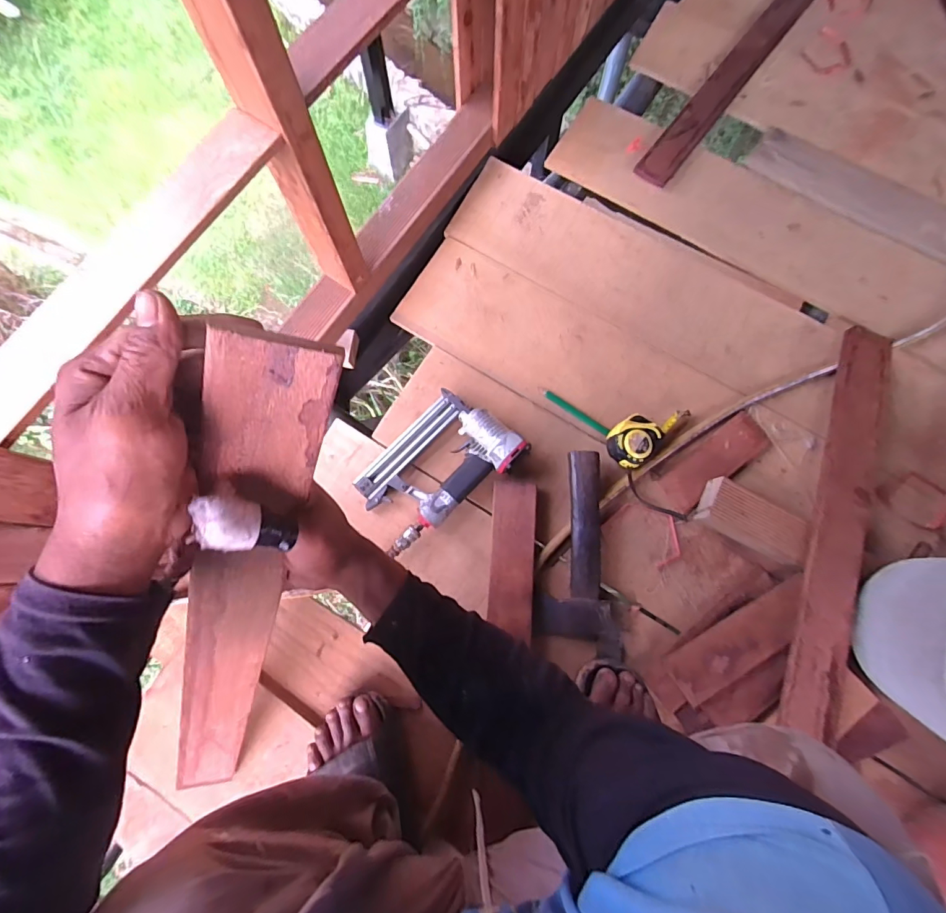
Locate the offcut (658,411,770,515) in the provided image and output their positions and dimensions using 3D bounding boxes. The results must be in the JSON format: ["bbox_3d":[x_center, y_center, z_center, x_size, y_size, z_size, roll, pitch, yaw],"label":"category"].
[{"bbox_3d":[0.377,0.005,0.697,0.199,0.013,0.073,-36,78,-8],"label":"offcut"}]

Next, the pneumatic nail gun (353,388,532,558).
[{"bbox_3d":[-0.057,0.015,0.681,0.241,0.060,0.152,-40,79,-8],"label":"pneumatic nail gun"}]

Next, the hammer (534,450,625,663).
[{"bbox_3d":[0.148,0.143,0.653,0.118,0.047,0.294,-3,76,0],"label":"hammer"}]

